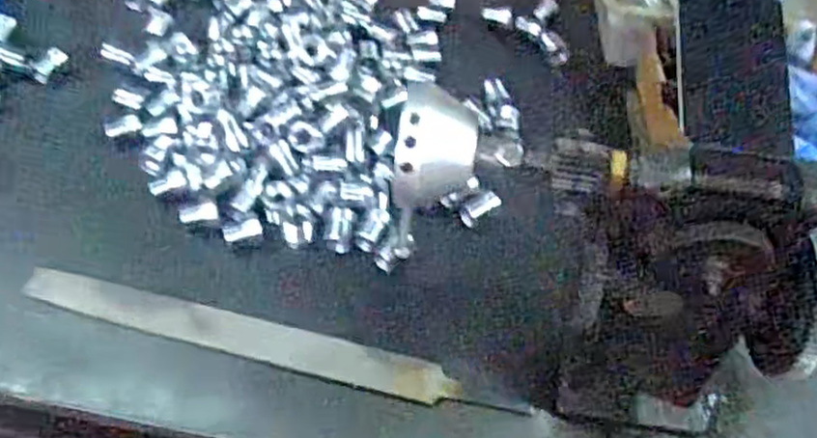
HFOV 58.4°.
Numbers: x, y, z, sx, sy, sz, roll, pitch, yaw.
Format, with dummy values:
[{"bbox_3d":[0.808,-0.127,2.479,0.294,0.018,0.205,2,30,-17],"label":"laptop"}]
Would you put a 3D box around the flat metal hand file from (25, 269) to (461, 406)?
[{"bbox_3d":[-0.102,0.066,0.425,0.258,0.007,0.025,13,54,5],"label":"flat metal hand file"}]

